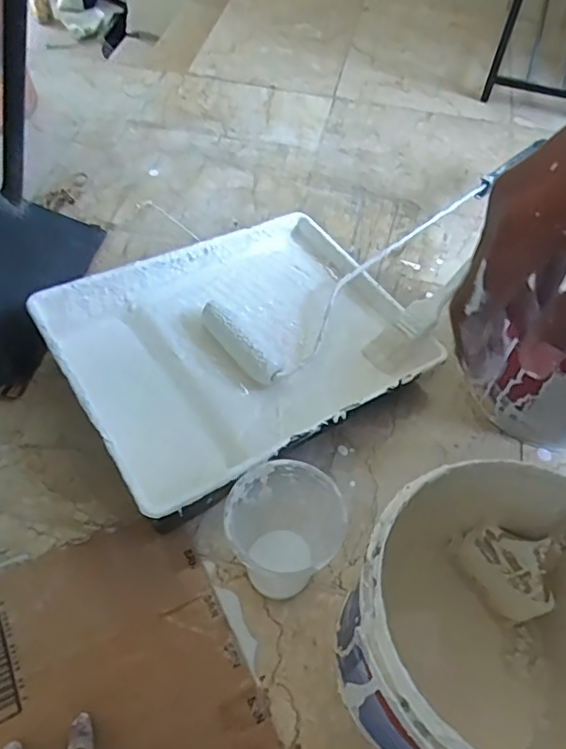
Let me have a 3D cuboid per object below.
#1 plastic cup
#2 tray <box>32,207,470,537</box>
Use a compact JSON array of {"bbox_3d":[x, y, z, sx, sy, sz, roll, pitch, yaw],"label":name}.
[{"bbox_3d":[-0.002,0.135,0.471,0.086,0.120,0.086,-1,54,1],"label":"plastic cup"},{"bbox_3d":[-0.040,-0.036,0.608,0.353,0.078,0.275,-29,61,-21],"label":"tray"}]

